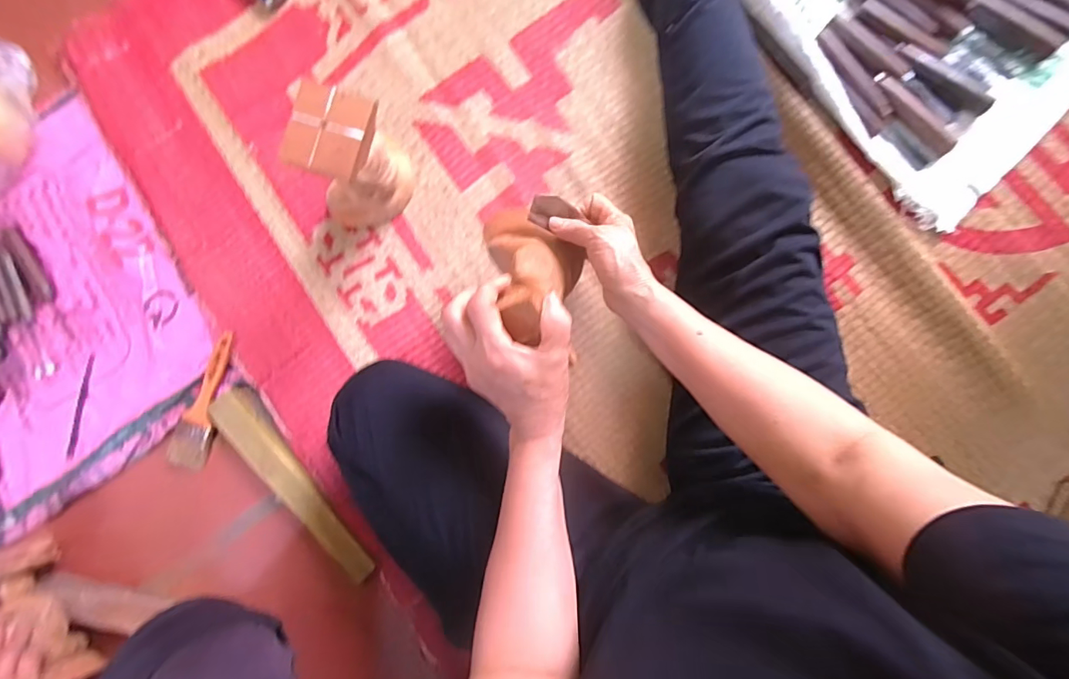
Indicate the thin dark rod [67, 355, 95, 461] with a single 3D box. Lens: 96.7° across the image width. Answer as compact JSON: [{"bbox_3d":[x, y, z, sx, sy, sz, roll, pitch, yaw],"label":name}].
[{"bbox_3d":[-0.587,0.088,0.613,0.012,0.004,0.135,12,91,5],"label":"thin dark rod"}]

